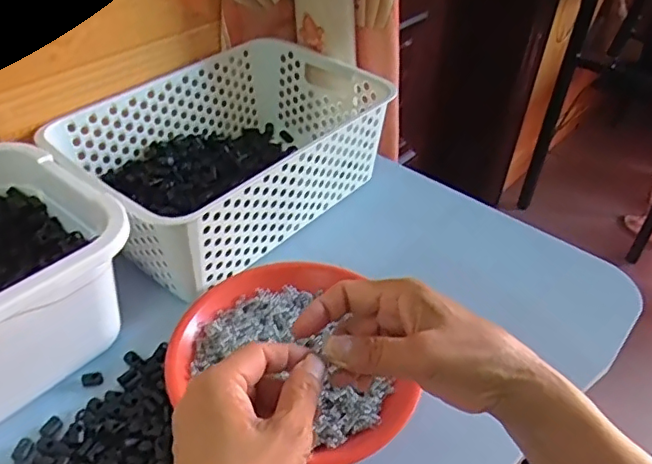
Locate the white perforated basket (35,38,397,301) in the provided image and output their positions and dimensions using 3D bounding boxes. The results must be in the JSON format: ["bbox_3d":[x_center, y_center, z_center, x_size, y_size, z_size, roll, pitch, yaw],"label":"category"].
[{"bbox_3d":[-0.098,-0.082,0.590,0.197,0.107,0.300,31,48,29],"label":"white perforated basket"}]

